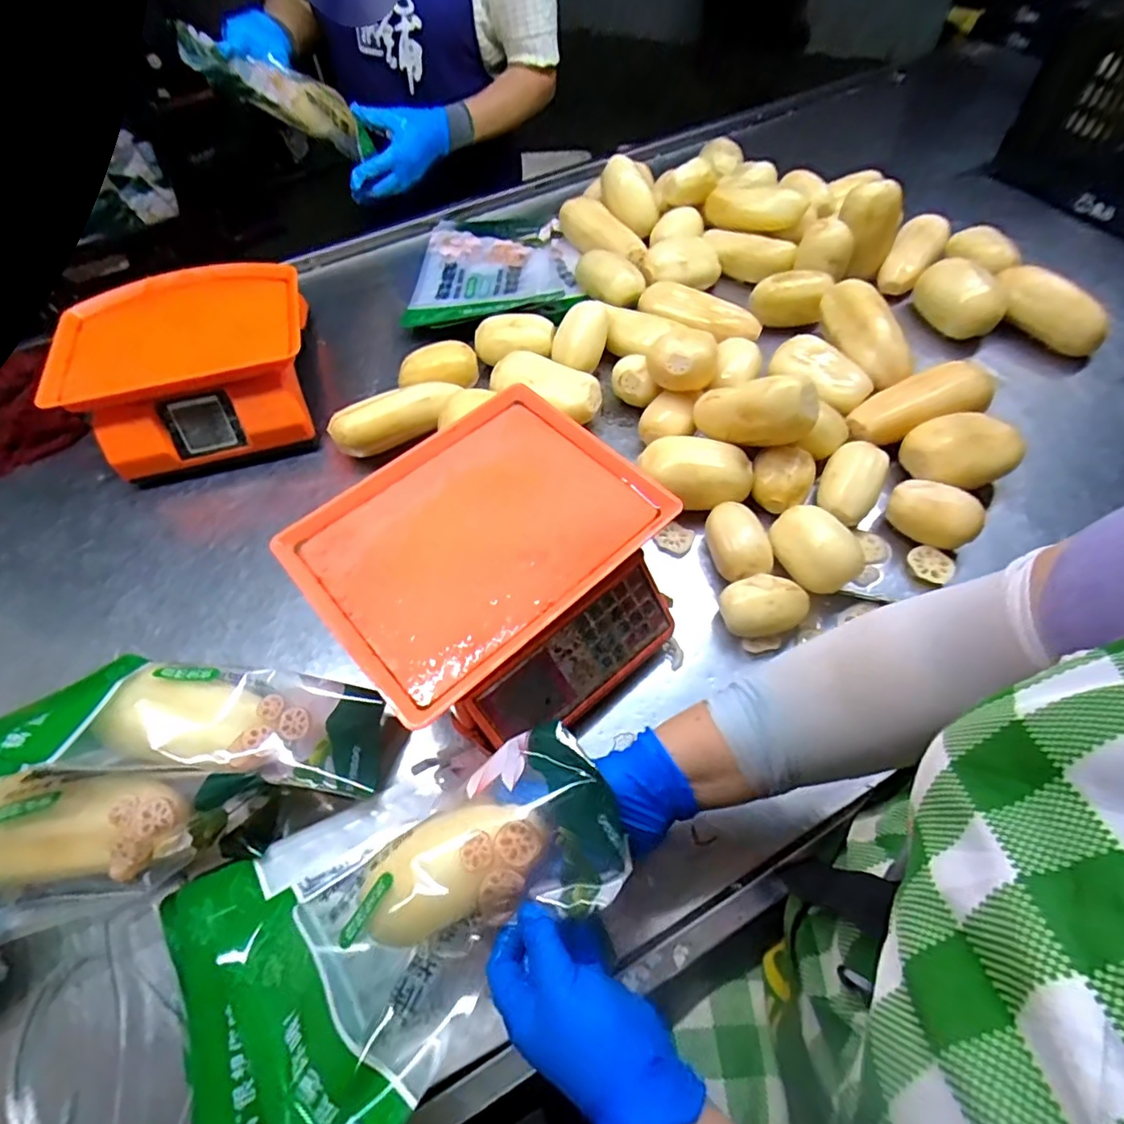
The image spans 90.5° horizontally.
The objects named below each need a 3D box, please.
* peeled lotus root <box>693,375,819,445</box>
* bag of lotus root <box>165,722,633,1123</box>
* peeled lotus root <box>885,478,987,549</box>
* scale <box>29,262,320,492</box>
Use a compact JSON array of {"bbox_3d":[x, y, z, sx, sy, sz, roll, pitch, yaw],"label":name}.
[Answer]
[{"bbox_3d":[0.204,-0.161,0.604,0.127,0.074,0.050,-3,19,36],"label":"peeled lotus root"},{"bbox_3d":[-0.123,0.256,0.399,0.340,0.114,0.200,-23,60,-11],"label":"bag of lotus root"},{"bbox_3d":[0.399,-0.051,0.606,0.089,0.053,0.060,18,61,13],"label":"peeled lotus root"},{"bbox_3d":[-0.459,-0.243,0.712,0.275,0.129,0.241,-15,59,-7],"label":"scale"}]

